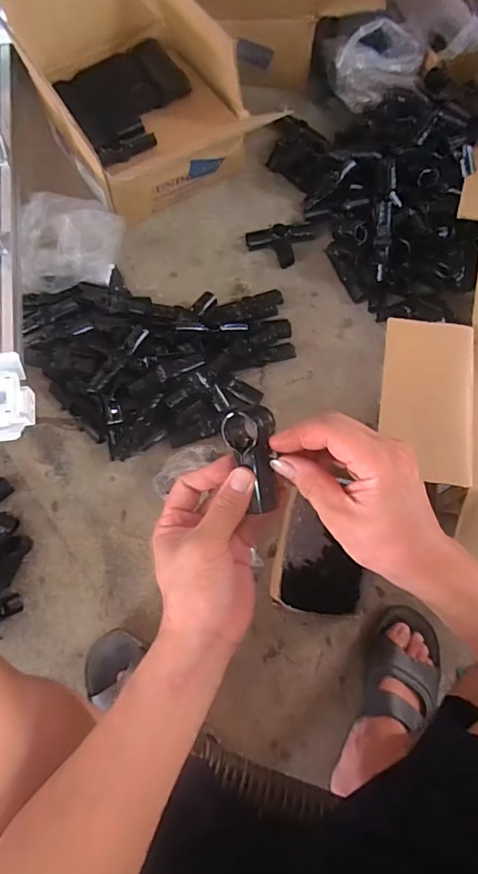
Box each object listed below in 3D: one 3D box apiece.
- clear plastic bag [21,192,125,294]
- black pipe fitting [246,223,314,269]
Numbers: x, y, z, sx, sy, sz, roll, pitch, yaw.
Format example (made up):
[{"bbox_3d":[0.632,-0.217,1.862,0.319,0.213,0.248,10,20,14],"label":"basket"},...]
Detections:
[{"bbox_3d":[-0.280,-0.349,0.821,0.162,0.073,0.195,1,72,-1],"label":"clear plastic bag"},{"bbox_3d":[0.085,-0.370,0.895,0.132,0.036,0.091,-16,73,-7],"label":"black pipe fitting"}]

